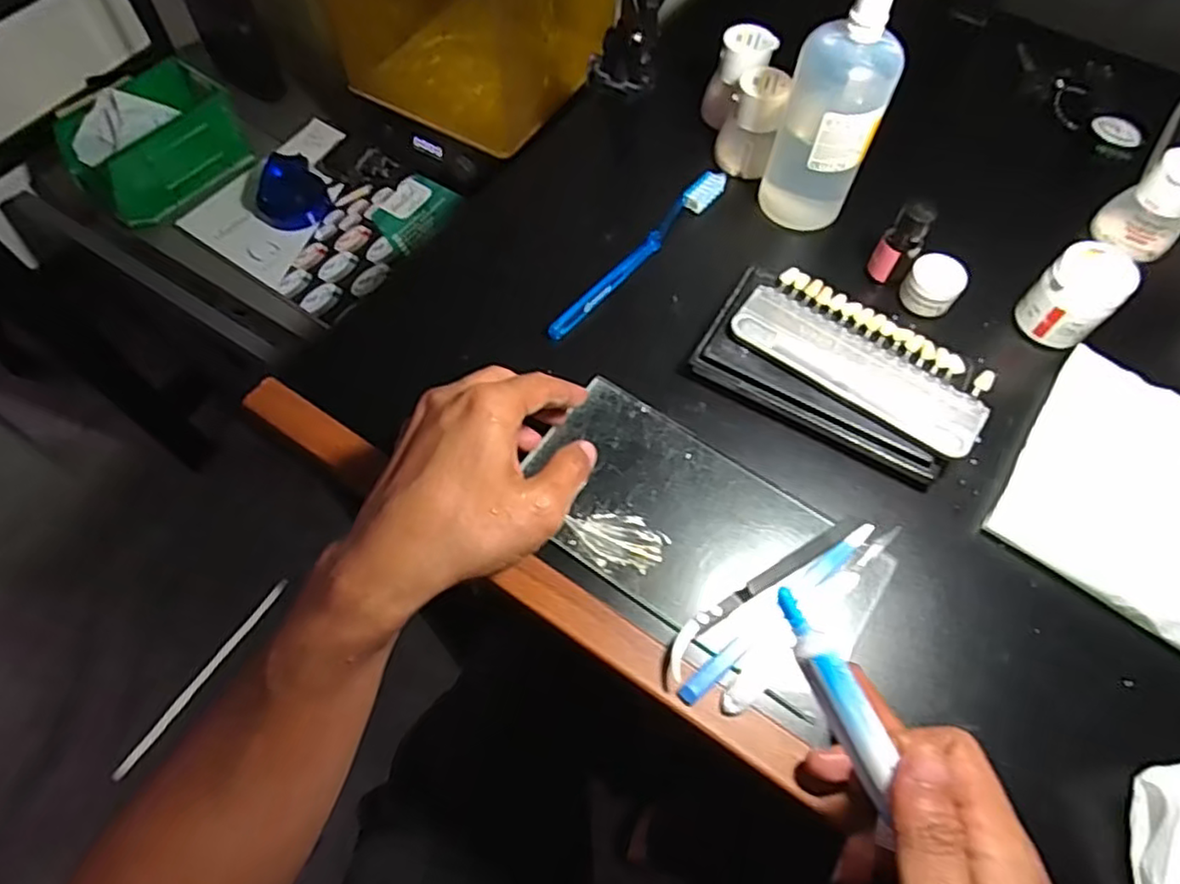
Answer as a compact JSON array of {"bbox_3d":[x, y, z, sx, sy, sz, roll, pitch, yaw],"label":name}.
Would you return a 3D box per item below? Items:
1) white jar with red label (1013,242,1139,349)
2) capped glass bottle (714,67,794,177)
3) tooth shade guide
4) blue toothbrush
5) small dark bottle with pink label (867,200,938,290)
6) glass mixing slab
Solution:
[{"bbox_3d":[0.306,-0.092,0.425,0.041,0.058,0.043,1,64,-1],"label":"white jar with red label"},{"bbox_3d":[0.117,-0.231,0.487,0.040,0.062,0.040,12,64,4],"label":"capped glass bottle"},{"bbox_3d":[0.162,-0.052,0.399,0.147,0.007,0.063,33,67,14],"label":"tooth shade guide"},{"bbox_3d":[0.037,-0.132,0.467,0.016,0.014,0.190,36,68,15],"label":"blue toothbrush"},{"bbox_3d":[0.204,-0.130,0.439,0.026,0.057,0.023,32,67,13],"label":"small dark bottle with pink label"},{"bbox_3d":[0.058,0.049,0.369,0.195,0.009,0.100,33,67,16],"label":"glass mixing slab"}]

